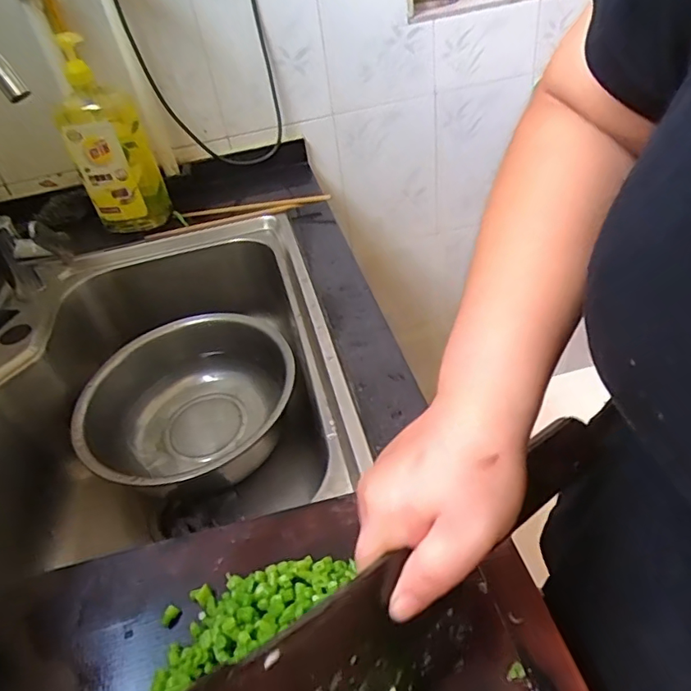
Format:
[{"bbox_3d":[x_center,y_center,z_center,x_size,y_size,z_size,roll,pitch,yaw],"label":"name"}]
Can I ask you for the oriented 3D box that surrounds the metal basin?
[{"bbox_3d":[-0.201,0.086,0.698,0.261,0.110,0.274,-6,40,5],"label":"metal basin"}]

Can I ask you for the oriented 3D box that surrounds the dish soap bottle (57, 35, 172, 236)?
[{"bbox_3d":[-0.365,-0.315,0.799,0.114,0.270,0.089,-20,41,-11],"label":"dish soap bottle"}]

